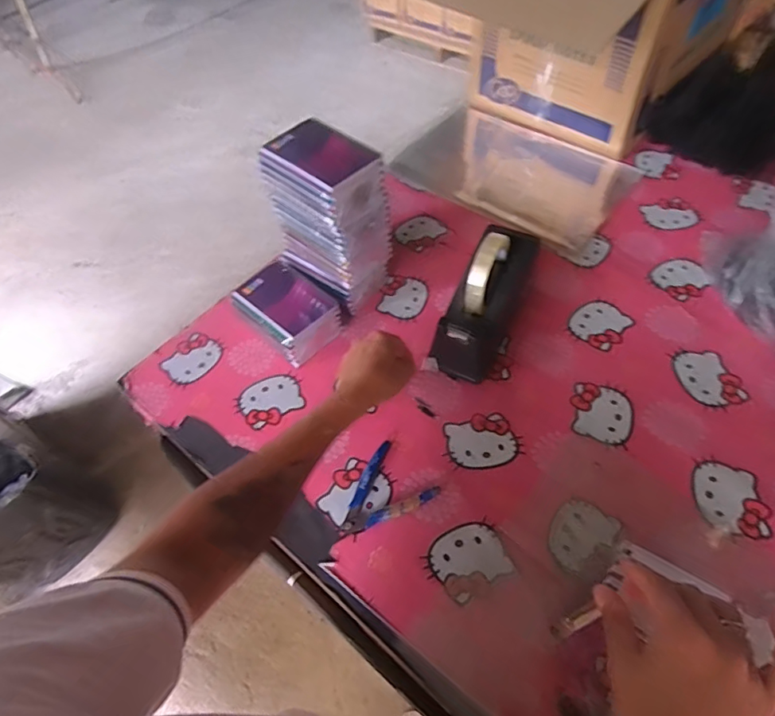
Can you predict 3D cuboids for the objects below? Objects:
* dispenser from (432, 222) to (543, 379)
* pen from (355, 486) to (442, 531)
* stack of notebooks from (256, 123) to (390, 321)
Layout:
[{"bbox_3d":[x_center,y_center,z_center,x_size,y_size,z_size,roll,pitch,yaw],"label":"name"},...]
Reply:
[{"bbox_3d":[0.130,-0.076,0.671,0.072,0.128,0.202,22,59,18],"label":"dispenser"},{"bbox_3d":[0.013,0.167,0.572,0.101,0.013,0.014,-20,55,-10],"label":"pen"},{"bbox_3d":[-0.076,-0.177,0.696,0.130,0.227,0.102,34,63,25],"label":"stack of notebooks"}]

